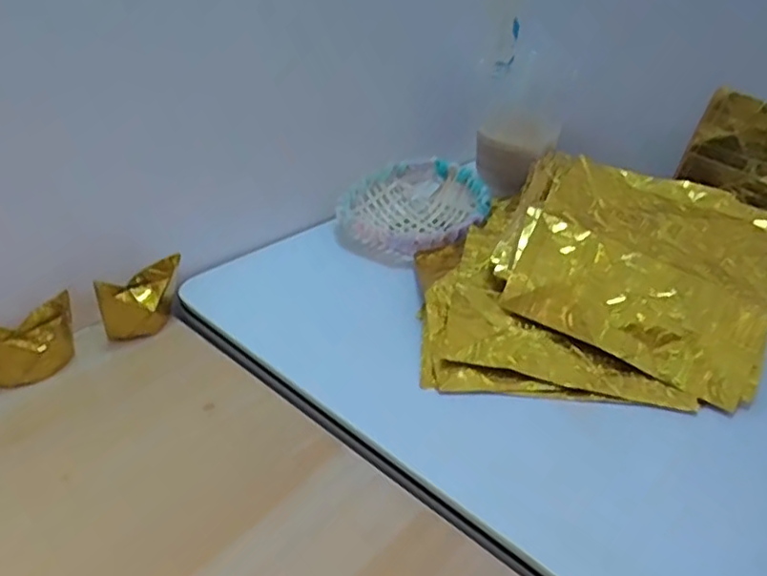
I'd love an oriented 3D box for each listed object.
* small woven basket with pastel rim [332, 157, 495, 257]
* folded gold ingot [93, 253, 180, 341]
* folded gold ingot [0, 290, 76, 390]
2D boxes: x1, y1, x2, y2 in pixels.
[{"bbox_3d":[0.027,-0.066,0.545,0.119,0.041,0.119,9,33,8],"label":"small woven basket with pastel rim"},{"bbox_3d":[-0.158,0.007,0.423,0.052,0.042,0.032,-11,36,-21],"label":"folded gold ingot"},{"bbox_3d":[-0.213,0.033,0.388,0.053,0.042,0.030,-17,38,-29],"label":"folded gold ingot"}]

